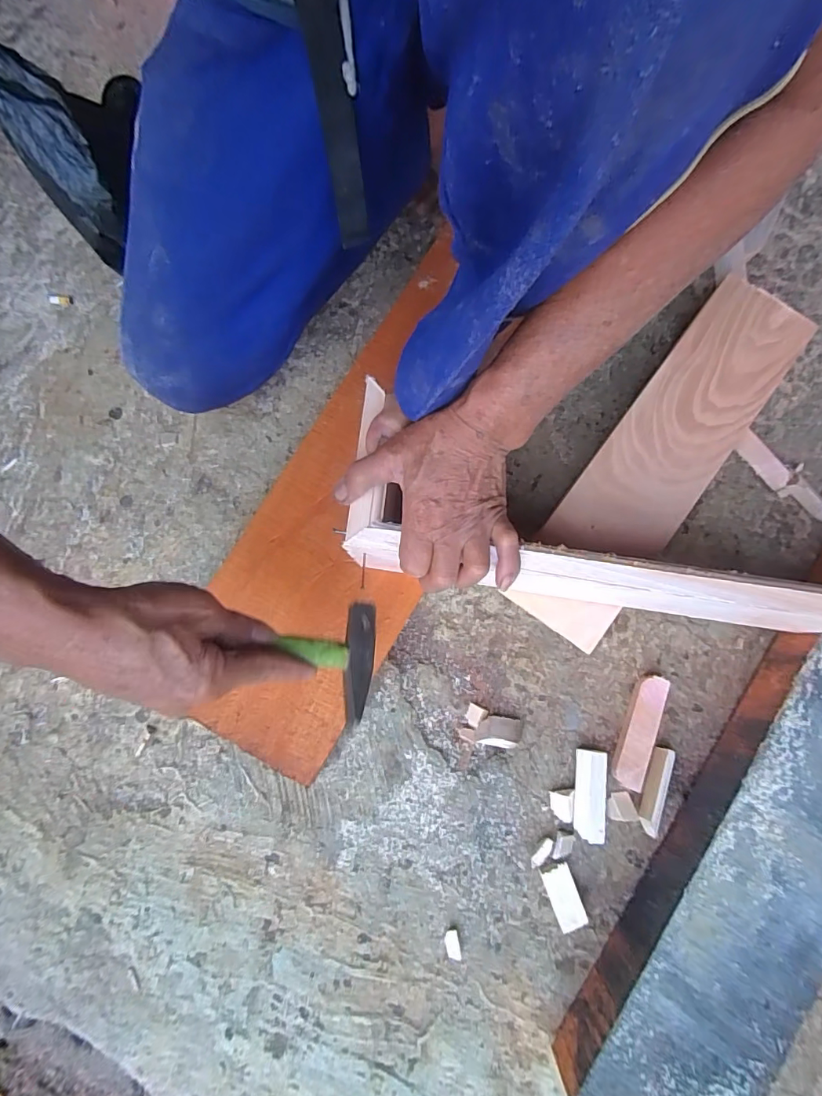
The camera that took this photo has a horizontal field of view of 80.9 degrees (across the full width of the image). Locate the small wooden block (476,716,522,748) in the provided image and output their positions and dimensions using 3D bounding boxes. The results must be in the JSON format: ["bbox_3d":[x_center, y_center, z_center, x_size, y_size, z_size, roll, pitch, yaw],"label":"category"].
[{"bbox_3d":[0.089,0.185,0.486,0.045,0.021,0.027,5,79,2],"label":"small wooden block"}]

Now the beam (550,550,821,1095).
[{"bbox_3d":[0.340,0.241,0.442,0.132,0.066,0.576,34,81,7],"label":"beam"}]

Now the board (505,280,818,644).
[{"bbox_3d":[0.263,-0.096,0.508,0.114,0.009,0.426,36,85,5],"label":"board"}]

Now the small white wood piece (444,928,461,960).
[{"bbox_3d":[0.039,0.369,0.448,0.013,0.006,0.024,-11,79,-1],"label":"small white wood piece"}]

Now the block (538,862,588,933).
[{"bbox_3d":[0.144,0.326,0.453,0.029,0.013,0.057,-23,78,11],"label":"block"}]

